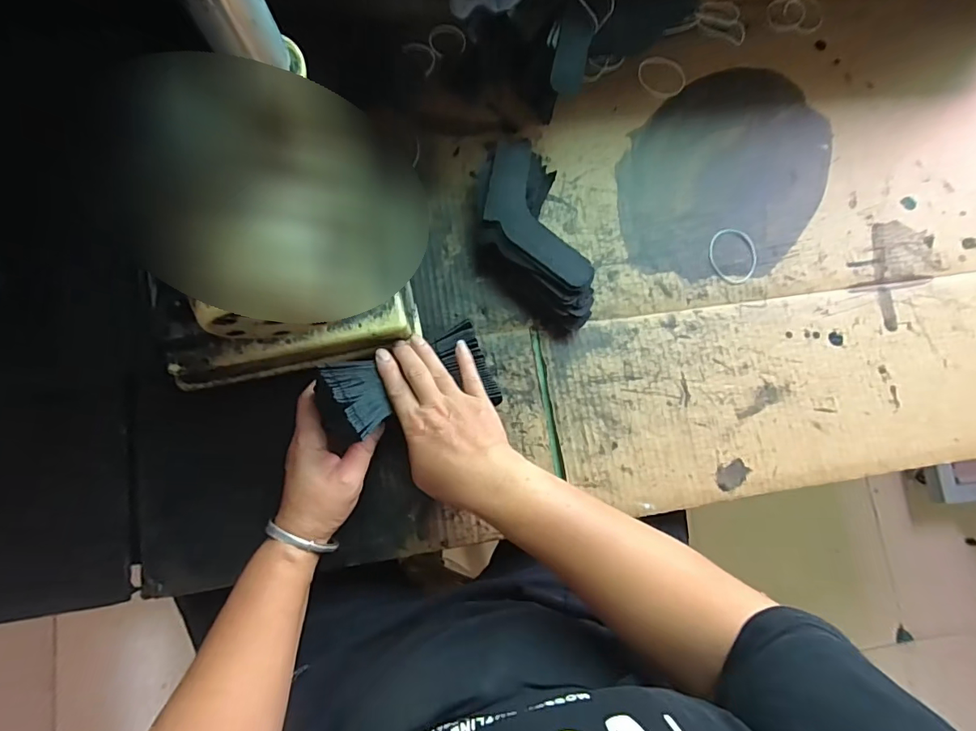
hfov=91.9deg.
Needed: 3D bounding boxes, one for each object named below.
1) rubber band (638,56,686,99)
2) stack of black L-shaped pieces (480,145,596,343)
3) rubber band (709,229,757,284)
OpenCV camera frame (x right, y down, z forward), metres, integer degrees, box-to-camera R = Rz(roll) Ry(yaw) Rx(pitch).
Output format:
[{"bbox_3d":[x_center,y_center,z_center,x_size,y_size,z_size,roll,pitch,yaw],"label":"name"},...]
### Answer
[{"bbox_3d":[0.198,-0.330,0.538,0.050,0.004,0.051,1,81,-4],"label":"rubber band"},{"bbox_3d":[0.038,-0.122,0.470,0.099,0.052,0.191,-15,82,-6],"label":"stack of black L-shaped pieces"},{"bbox_3d":[0.266,-0.119,0.513,0.053,0.004,0.063,-11,82,-5],"label":"rubber band"}]

